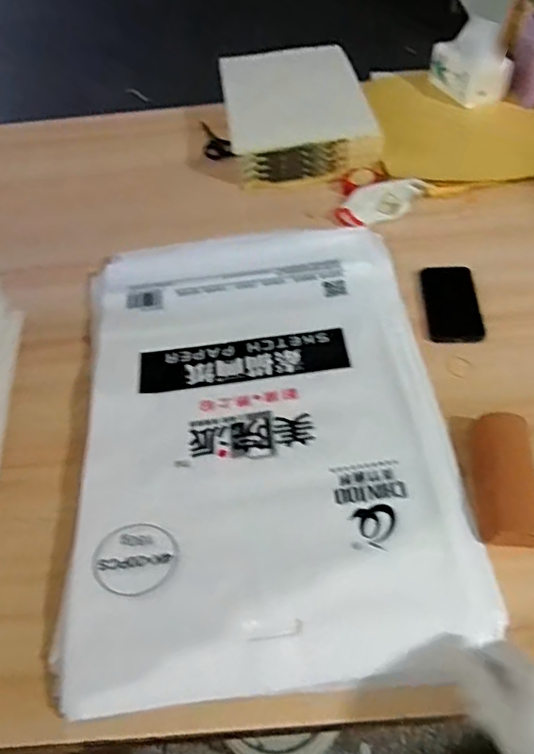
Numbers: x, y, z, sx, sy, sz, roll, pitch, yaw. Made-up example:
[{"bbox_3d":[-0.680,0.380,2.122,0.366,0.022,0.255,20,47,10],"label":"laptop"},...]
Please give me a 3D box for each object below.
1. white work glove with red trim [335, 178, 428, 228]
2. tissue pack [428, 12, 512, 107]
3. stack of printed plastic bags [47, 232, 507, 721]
[{"bbox_3d":[0.197,-0.304,0.995,0.167,0.041,0.071,-28,54,-16],"label":"white work glove with red trim"},{"bbox_3d":[0.411,-0.638,1.169,0.098,0.117,0.169,-27,53,-15],"label":"tissue pack"},{"bbox_3d":[-0.008,0.039,0.731,0.437,0.042,0.639,-6,50,0],"label":"stack of printed plastic bags"}]

